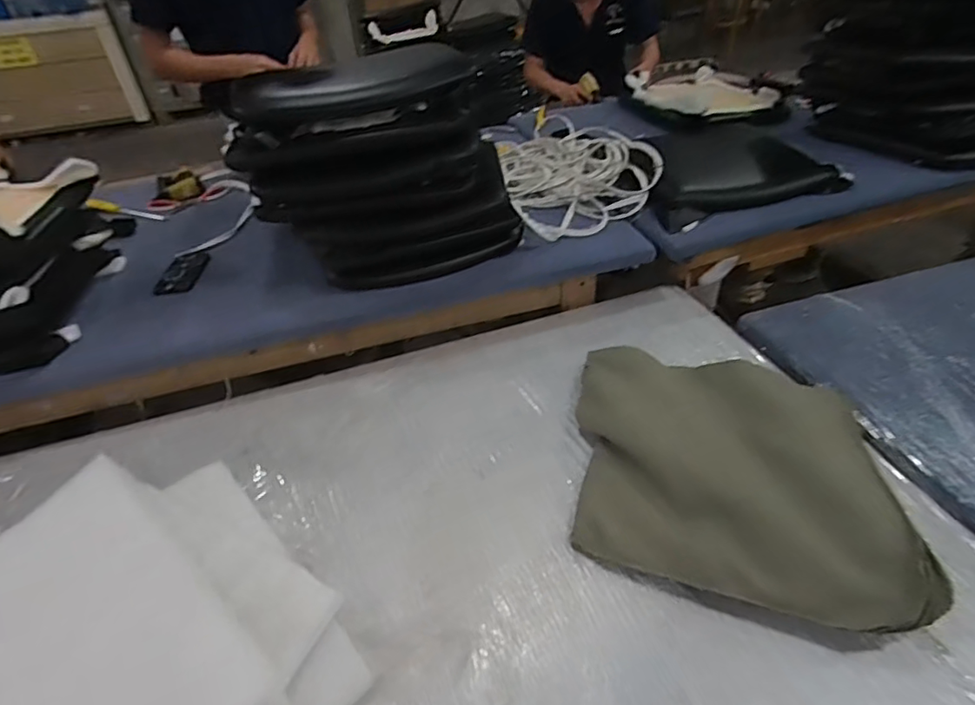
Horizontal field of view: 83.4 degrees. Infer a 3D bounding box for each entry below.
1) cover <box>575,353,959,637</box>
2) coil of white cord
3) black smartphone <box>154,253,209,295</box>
[{"bbox_3d":[0.373,0.172,0.866,0.440,0.097,0.477,5,40,11],"label":"cover"},{"bbox_3d":[0.218,-0.510,1.464,0.382,0.102,0.644,-6,39,-3],"label":"coil of white cord"},{"bbox_3d":[-0.695,-0.185,1.255,0.089,0.004,0.182,-8,39,-6],"label":"black smartphone"}]

